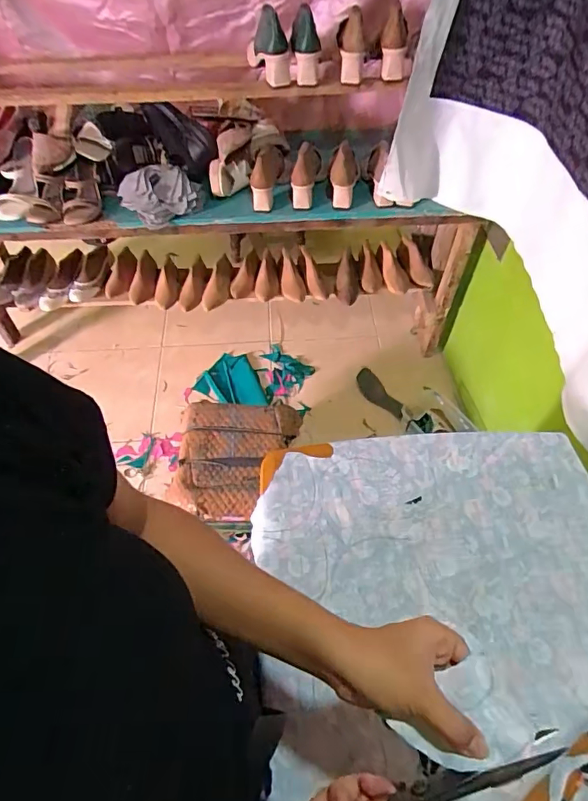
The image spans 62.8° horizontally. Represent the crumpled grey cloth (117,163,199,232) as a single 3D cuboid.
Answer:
[{"bbox_3d":[-0.340,-0.527,1.220,0.193,0.081,0.164,-18,56,-13],"label":"crumpled grey cloth"}]

